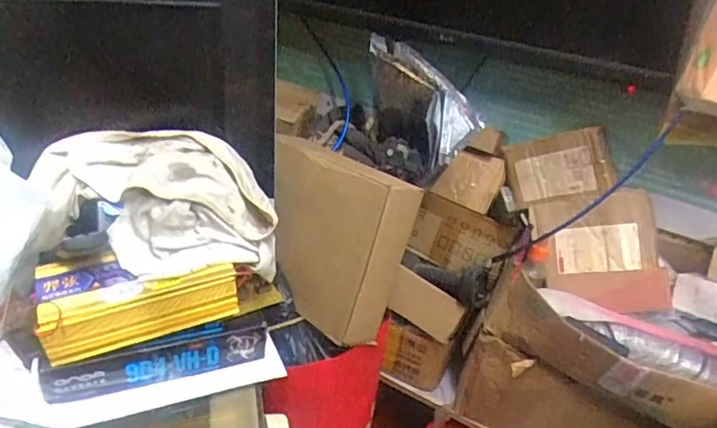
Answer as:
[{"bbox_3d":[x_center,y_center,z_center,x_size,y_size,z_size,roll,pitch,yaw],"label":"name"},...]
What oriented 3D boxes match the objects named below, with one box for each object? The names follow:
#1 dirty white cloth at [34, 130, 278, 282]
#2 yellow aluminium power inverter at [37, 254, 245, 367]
[{"bbox_3d":[-0.255,-0.016,0.704,0.295,0.141,0.130,0,29,-16],"label":"dirty white cloth"},{"bbox_3d":[-0.265,0.096,0.666,0.217,0.073,0.100,-6,31,-25],"label":"yellow aluminium power inverter"}]

